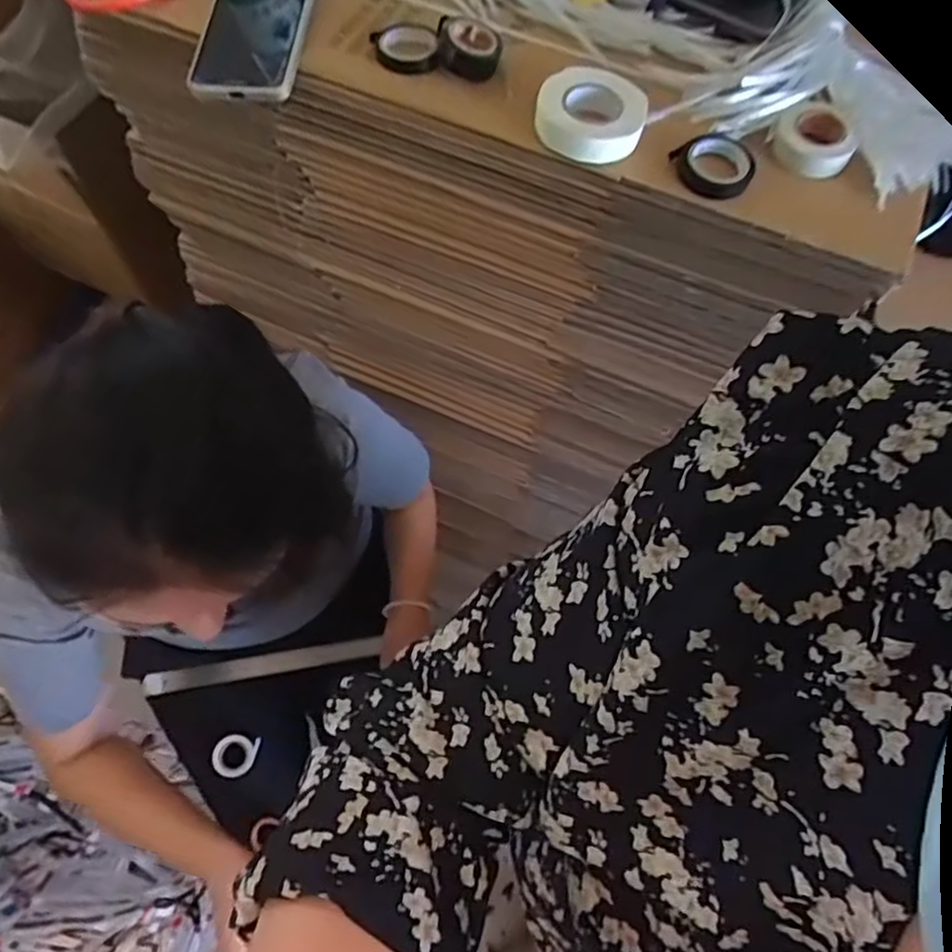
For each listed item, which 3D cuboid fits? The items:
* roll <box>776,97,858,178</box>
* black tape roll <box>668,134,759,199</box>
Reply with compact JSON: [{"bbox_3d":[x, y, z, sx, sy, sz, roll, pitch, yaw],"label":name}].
[{"bbox_3d":[0.246,-0.245,0.495,0.056,0.026,0.052,1,65,-2],"label":"roll"},{"bbox_3d":[0.172,-0.224,0.494,0.059,0.009,0.055,1,65,-2],"label":"black tape roll"}]

